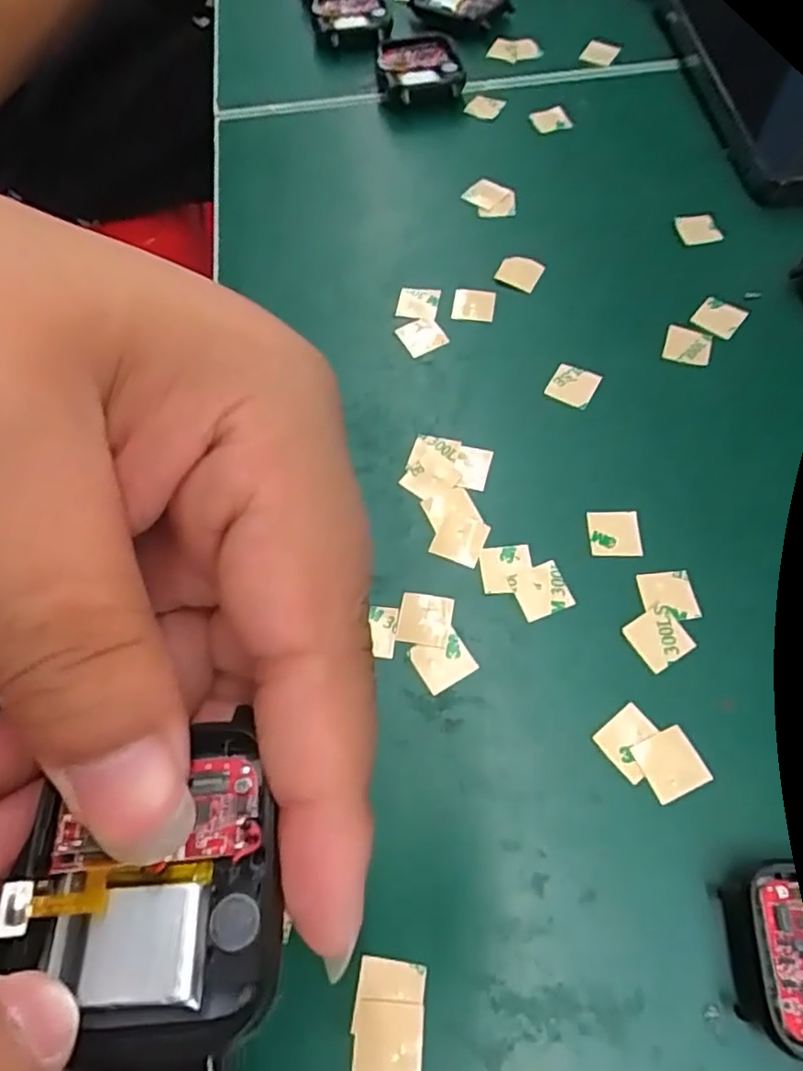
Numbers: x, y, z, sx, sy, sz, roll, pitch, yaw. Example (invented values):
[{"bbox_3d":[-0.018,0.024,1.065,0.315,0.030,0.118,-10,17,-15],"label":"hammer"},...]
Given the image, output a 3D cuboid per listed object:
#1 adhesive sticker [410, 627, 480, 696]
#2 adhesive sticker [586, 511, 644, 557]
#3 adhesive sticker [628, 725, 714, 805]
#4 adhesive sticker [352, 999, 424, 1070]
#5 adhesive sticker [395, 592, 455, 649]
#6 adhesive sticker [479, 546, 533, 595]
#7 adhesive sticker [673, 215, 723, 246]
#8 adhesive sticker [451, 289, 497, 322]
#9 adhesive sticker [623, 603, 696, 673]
[{"bbox_3d":[0.012,0.035,0.183,0.015,0.004,0.014,-28,65,-11],"label":"adhesive sticker"},{"bbox_3d":[0.065,0.000,0.200,0.015,0.004,0.015,0,65,6],"label":"adhesive sticker"},{"bbox_3d":[0.070,0.059,0.169,0.015,0.004,0.015,-26,63,-8],"label":"adhesive sticker"},{"bbox_3d":[-0.003,0.113,0.145,0.015,0.004,0.015,2,62,5],"label":"adhesive sticker"},{"bbox_3d":[0.007,0.025,0.190,0.015,0.004,0.015,7,66,9],"label":"adhesive sticker"},{"bbox_3d":[0.032,0.010,0.195,0.015,0.004,0.015,-2,63,0],"label":"adhesive sticker"},{"bbox_3d":[0.119,-0.123,0.261,0.014,0.004,0.015,-11,73,8],"label":"adhesive sticker"},{"bbox_3d":[0.027,-0.086,0.245,0.015,0.005,0.015,8,63,5],"label":"adhesive sticker"},{"bbox_3d":[0.073,0.029,0.184,0.016,0.004,0.015,-30,70,-12],"label":"adhesive sticker"}]

